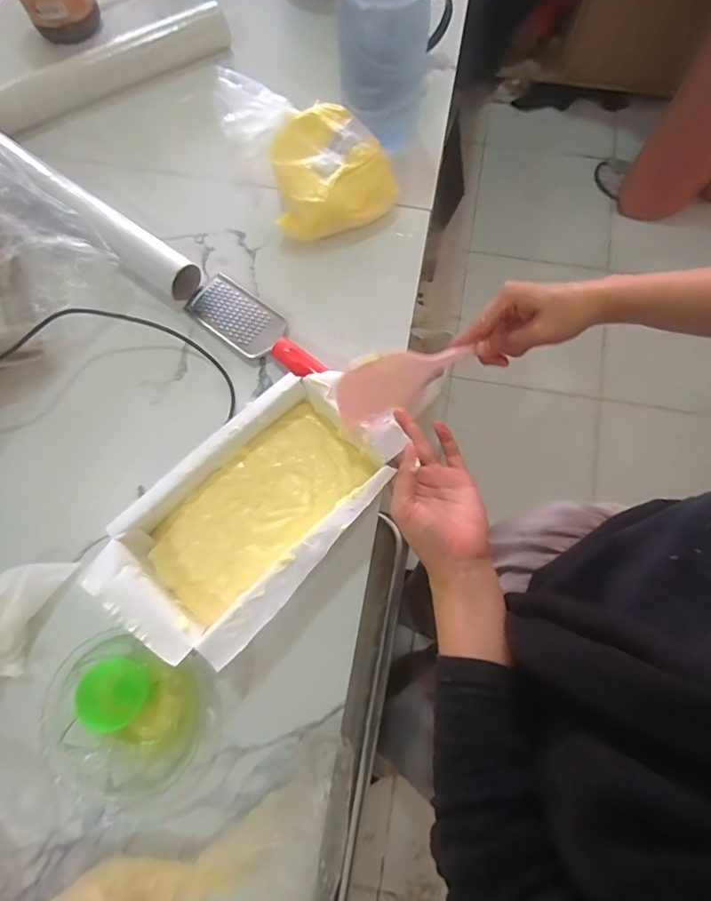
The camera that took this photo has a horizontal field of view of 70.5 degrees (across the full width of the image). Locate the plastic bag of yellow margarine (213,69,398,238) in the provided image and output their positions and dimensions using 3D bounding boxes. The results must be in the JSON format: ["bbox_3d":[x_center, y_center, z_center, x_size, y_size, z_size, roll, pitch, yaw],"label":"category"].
[{"bbox_3d":[-0.045,-0.314,0.524,0.132,0.085,0.165,-30,76,-6],"label":"plastic bag of yellow margarine"}]

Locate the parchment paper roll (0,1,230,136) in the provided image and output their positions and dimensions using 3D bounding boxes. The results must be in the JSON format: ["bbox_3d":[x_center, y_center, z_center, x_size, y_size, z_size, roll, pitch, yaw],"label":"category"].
[{"bbox_3d":[-0.297,-0.452,0.601,0.300,0.048,0.040,-32,76,-7],"label":"parchment paper roll"}]

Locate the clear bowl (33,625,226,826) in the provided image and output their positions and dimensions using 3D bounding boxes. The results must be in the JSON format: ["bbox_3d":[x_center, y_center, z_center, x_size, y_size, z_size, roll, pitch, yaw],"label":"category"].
[{"bbox_3d":[-0.177,0.219,0.406,0.125,0.047,0.142,-26,76,-6],"label":"clear bowl"}]

